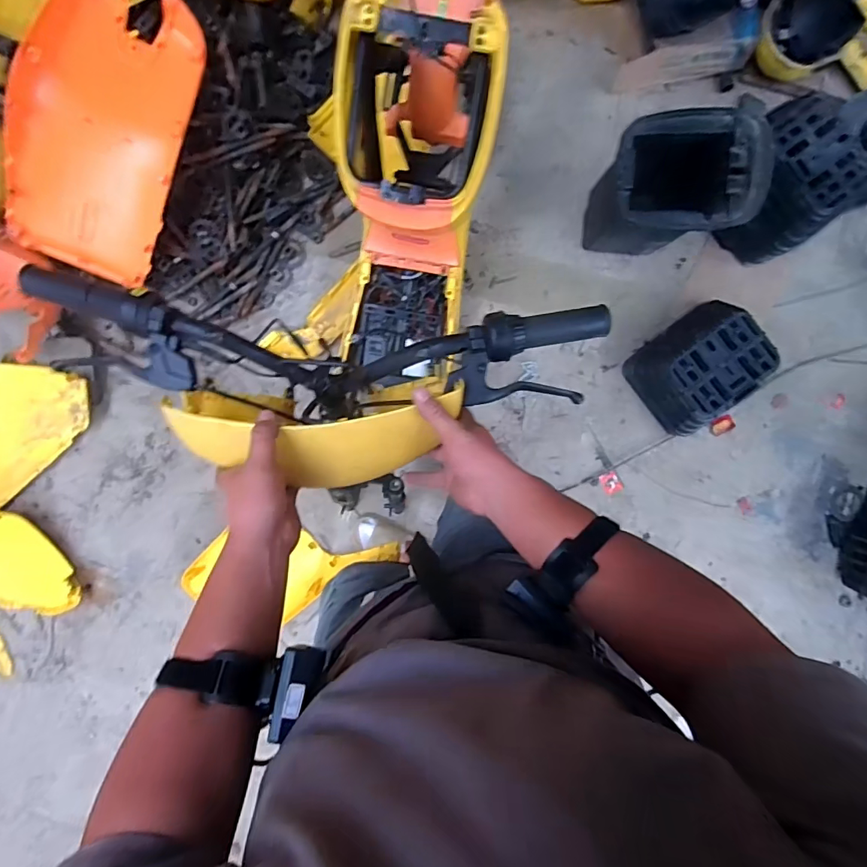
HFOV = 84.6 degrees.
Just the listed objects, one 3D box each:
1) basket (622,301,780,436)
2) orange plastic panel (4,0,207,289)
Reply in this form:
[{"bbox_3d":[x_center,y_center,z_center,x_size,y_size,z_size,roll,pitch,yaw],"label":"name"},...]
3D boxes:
[{"bbox_3d":[0.720,-0.182,1.297,0.291,0.191,0.238,-39,93,1],"label":"basket"},{"bbox_3d":[-0.744,-0.689,1.128,0.310,0.254,0.623,28,92,-2],"label":"orange plastic panel"}]

